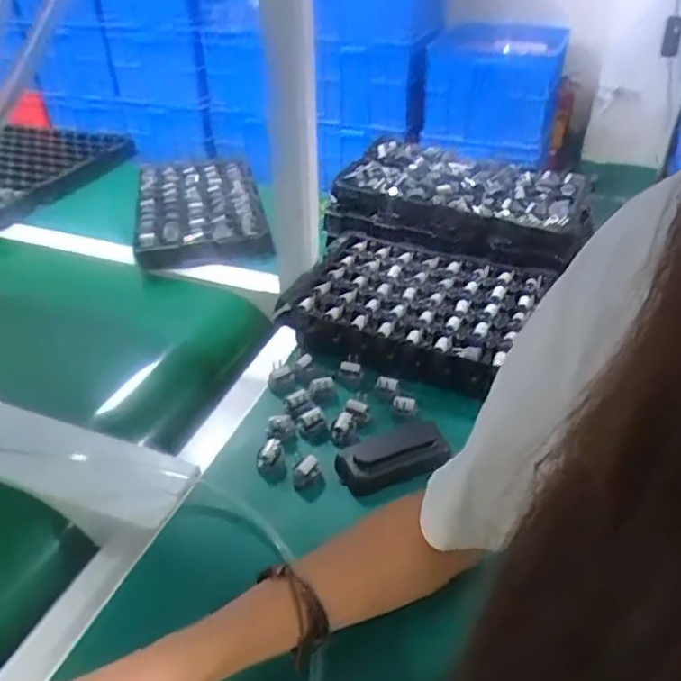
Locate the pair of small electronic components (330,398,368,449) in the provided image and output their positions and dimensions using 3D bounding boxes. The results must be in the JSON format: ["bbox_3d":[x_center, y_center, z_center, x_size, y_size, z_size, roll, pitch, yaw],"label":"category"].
[{"bbox_3d":[0.008,0.080,0.628,0.020,0.025,0.053,21,55,27],"label":"pair of small electronic components"}]

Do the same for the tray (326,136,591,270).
[{"bbox_3d":[0.168,-0.203,0.861,0.325,0.058,0.224,14,39,19],"label":"tray"}]

